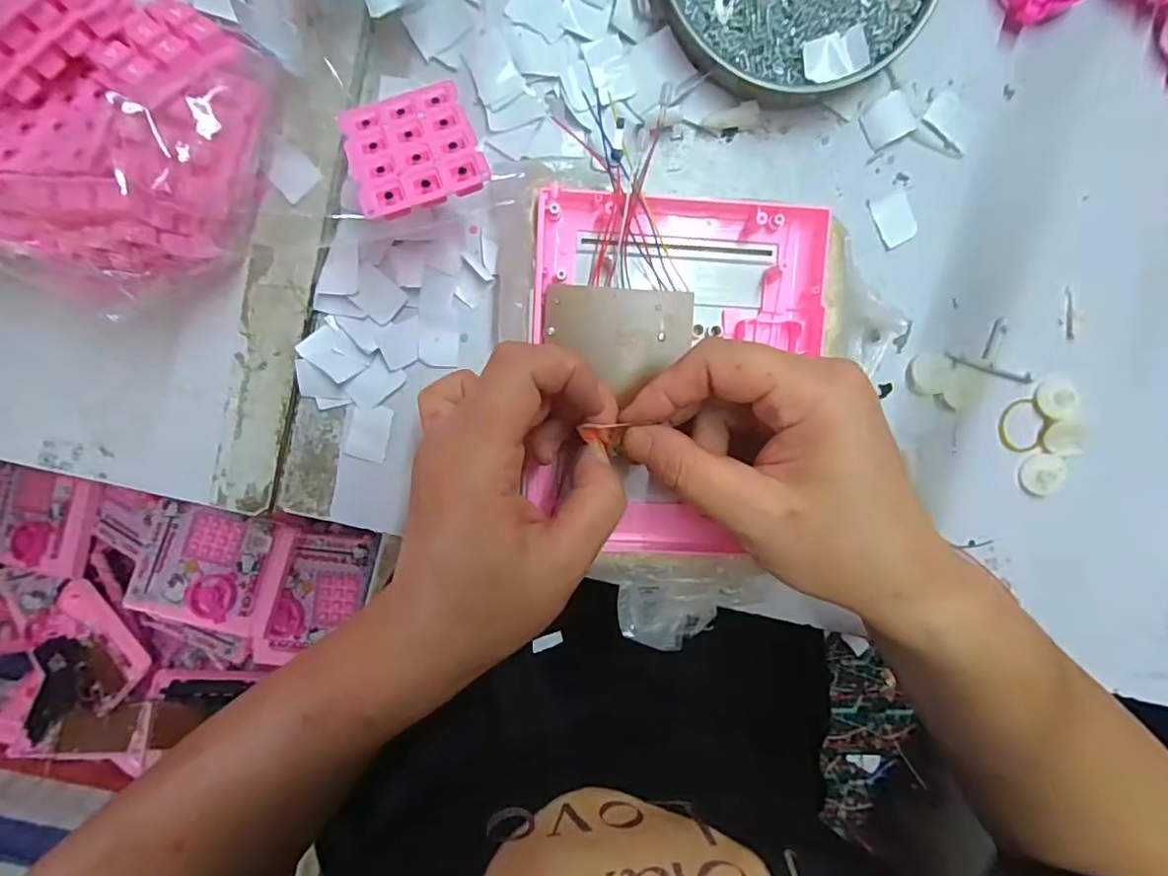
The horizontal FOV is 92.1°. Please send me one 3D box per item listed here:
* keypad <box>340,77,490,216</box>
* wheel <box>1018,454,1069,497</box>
[{"bbox_3d":[-0.070,-0.117,0.228,0.050,0.007,0.057,-21,71,-4],"label":"keypad"},{"bbox_3d":[0.257,0.021,0.315,0.023,0.004,0.023,0,97,-3],"label":"wheel"}]

